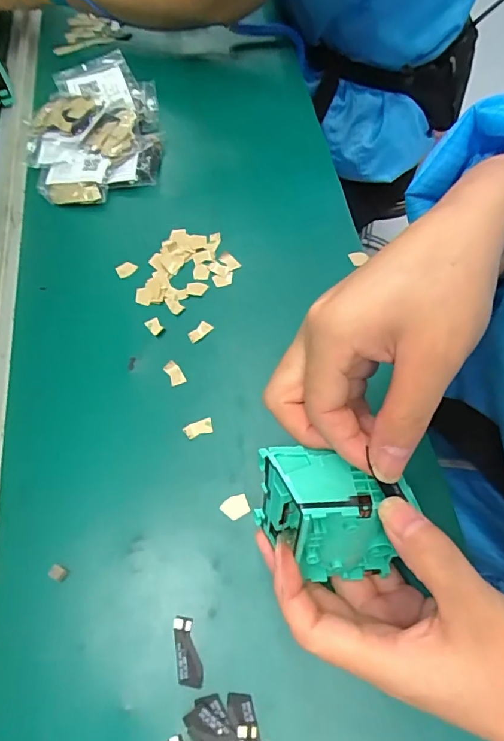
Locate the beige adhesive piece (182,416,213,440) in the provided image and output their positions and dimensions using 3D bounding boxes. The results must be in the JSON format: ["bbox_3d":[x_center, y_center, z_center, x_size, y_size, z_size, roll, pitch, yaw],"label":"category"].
[{"bbox_3d":[-0.039,0.041,0.336,0.021,0.004,0.012,-18,62,-6],"label":"beige adhesive piece"}]

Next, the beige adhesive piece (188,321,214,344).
[{"bbox_3d":[-0.042,-0.032,0.374,0.021,0.004,0.011,-39,66,-17],"label":"beige adhesive piece"}]

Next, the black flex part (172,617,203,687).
[{"bbox_3d":[-0.038,0.166,0.274,0.014,0.004,0.037,-11,61,-2],"label":"black flex part"}]

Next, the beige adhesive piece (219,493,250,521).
[{"bbox_3d":[-0.011,0.091,0.310,0.018,0.004,0.015,-28,63,-11],"label":"beige adhesive piece"}]

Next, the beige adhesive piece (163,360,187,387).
[{"bbox_3d":[-0.060,0.002,0.356,0.012,0.004,0.021,-26,63,-10],"label":"beige adhesive piece"}]

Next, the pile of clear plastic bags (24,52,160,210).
[{"bbox_3d":[-0.162,-0.251,0.474,0.131,0.025,0.196,-11,61,-2],"label":"pile of clear plastic bags"}]

